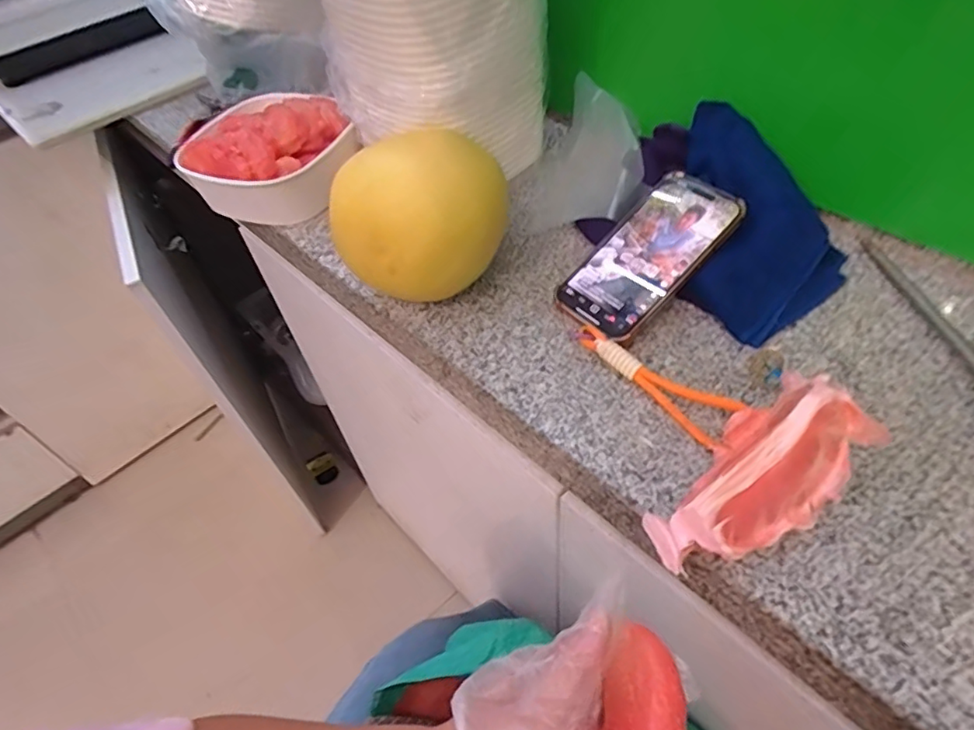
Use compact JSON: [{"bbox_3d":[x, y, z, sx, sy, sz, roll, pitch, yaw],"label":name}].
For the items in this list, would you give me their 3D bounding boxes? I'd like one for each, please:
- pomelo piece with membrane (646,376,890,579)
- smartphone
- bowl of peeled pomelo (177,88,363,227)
[{"bbox_3d":[0.147,0.061,0.319,0.131,0.064,0.065,-32,53,-20],"label":"pomelo piece with membrane"},{"bbox_3d":[0.124,-0.086,0.443,0.147,0.012,0.070,-45,59,-4],"label":"smartphone"},{"bbox_3d":[-0.209,-0.200,0.550,0.145,0.072,0.141,-3,49,4],"label":"bowl of peeled pomelo"}]

